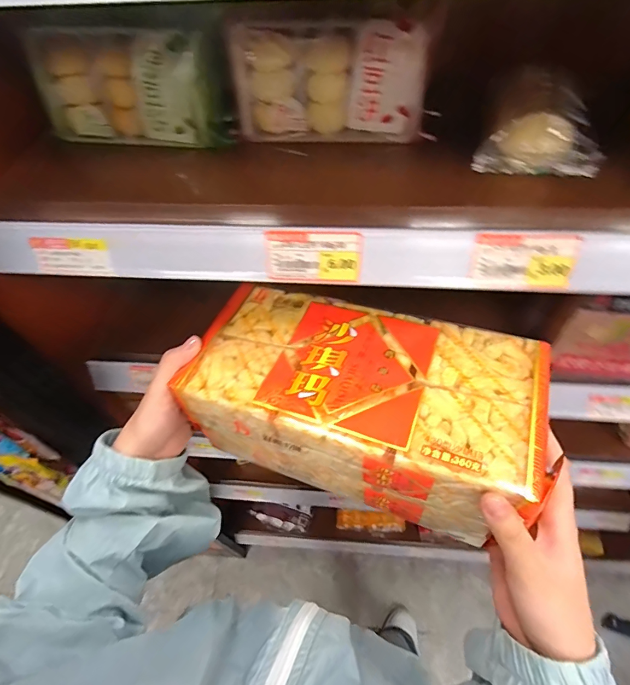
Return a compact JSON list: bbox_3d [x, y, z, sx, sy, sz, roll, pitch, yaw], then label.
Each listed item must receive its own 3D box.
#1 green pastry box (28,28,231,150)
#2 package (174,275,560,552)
[{"bbox_3d":[-0.160,-0.217,0.348,0.171,0.080,0.052,0,55,3],"label":"green pastry box"},{"bbox_3d":[0.030,0.041,0.308,0.240,0.096,0.132,16,58,14],"label":"package"}]

